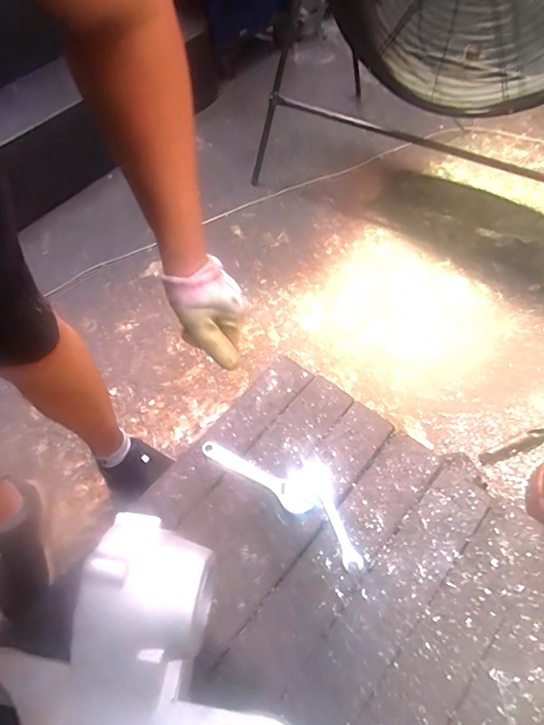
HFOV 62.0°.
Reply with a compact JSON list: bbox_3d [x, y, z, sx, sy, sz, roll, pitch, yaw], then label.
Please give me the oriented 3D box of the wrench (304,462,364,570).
[{"bbox_3d":[0.091,0.226,0.682,0.032,0.007,0.163,-19,59,-9],"label":"wrench"}]

